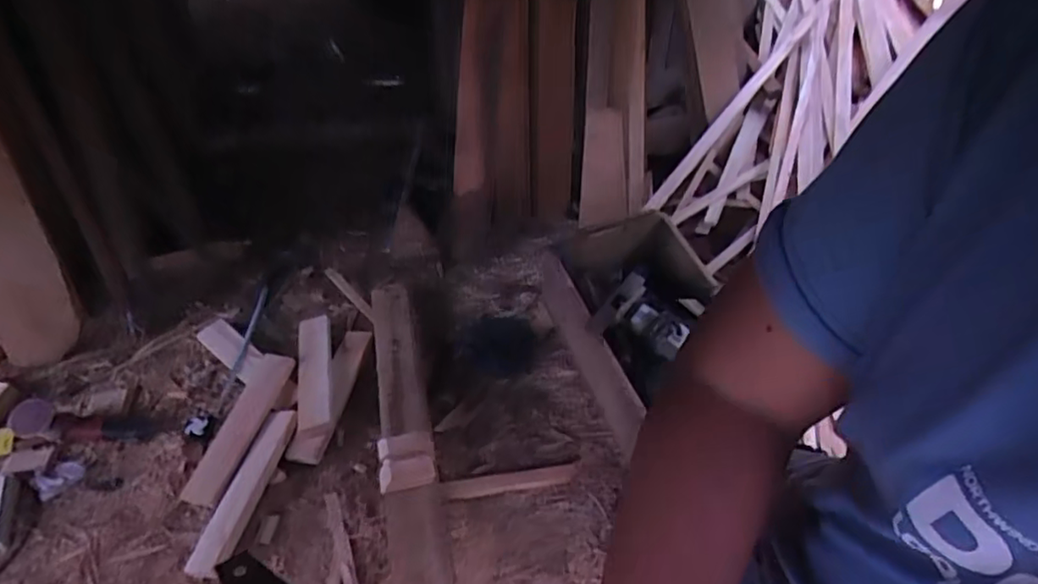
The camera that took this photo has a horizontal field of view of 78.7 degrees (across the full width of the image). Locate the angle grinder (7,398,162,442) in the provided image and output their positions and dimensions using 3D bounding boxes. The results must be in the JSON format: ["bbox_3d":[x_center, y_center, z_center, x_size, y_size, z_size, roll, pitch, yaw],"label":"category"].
[{"bbox_3d":[-1.081,0.325,1.592,0.324,0.082,0.094,7,41,-12],"label":"angle grinder"}]

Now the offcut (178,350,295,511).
[{"bbox_3d":[-0.705,0.339,1.609,0.109,0.032,0.410,12,56,13],"label":"offcut"}]

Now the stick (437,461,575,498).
[{"bbox_3d":[-0.021,0.434,1.468,0.311,0.024,0.045,-6,43,-6],"label":"stick"}]

